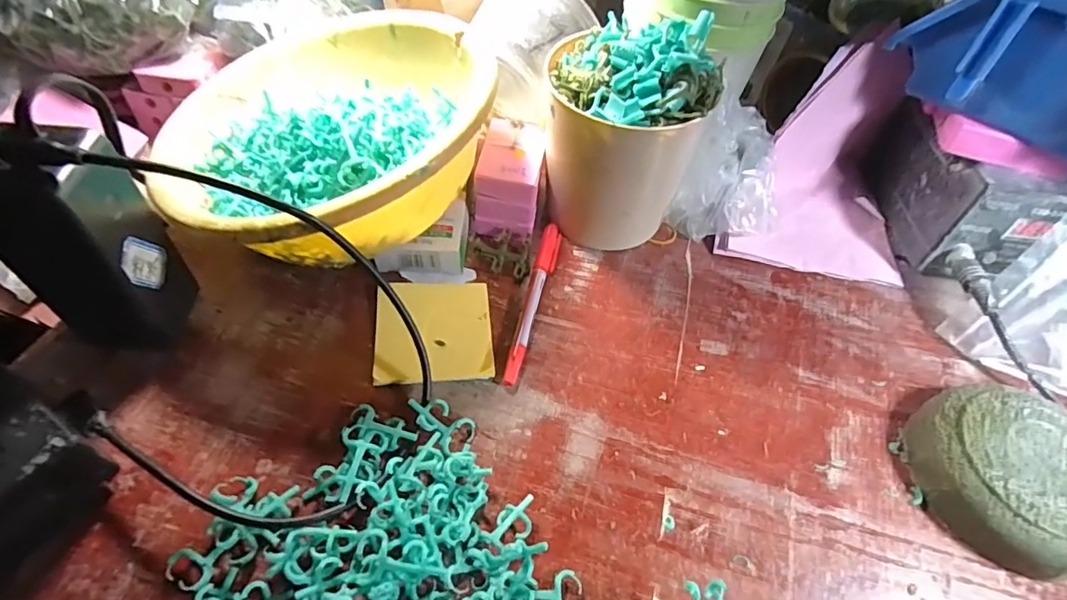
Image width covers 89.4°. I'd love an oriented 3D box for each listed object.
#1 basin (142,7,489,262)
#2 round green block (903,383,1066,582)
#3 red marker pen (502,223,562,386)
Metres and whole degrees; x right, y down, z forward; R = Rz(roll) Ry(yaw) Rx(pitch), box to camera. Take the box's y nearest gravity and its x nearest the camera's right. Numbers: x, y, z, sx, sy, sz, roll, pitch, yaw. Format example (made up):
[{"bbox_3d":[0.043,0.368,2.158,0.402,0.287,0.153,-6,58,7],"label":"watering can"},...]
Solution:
[{"bbox_3d":[-0.143,-0.125,0.369,0.212,0.074,0.243,-16,56,-15],"label":"basin"},{"bbox_3d":[0.277,0.102,0.313,0.095,0.038,0.095,3,53,-4],"label":"round green block"},{"bbox_3d":[0.002,-0.001,0.378,0.014,0.010,0.139,12,53,4],"label":"red marker pen"}]

